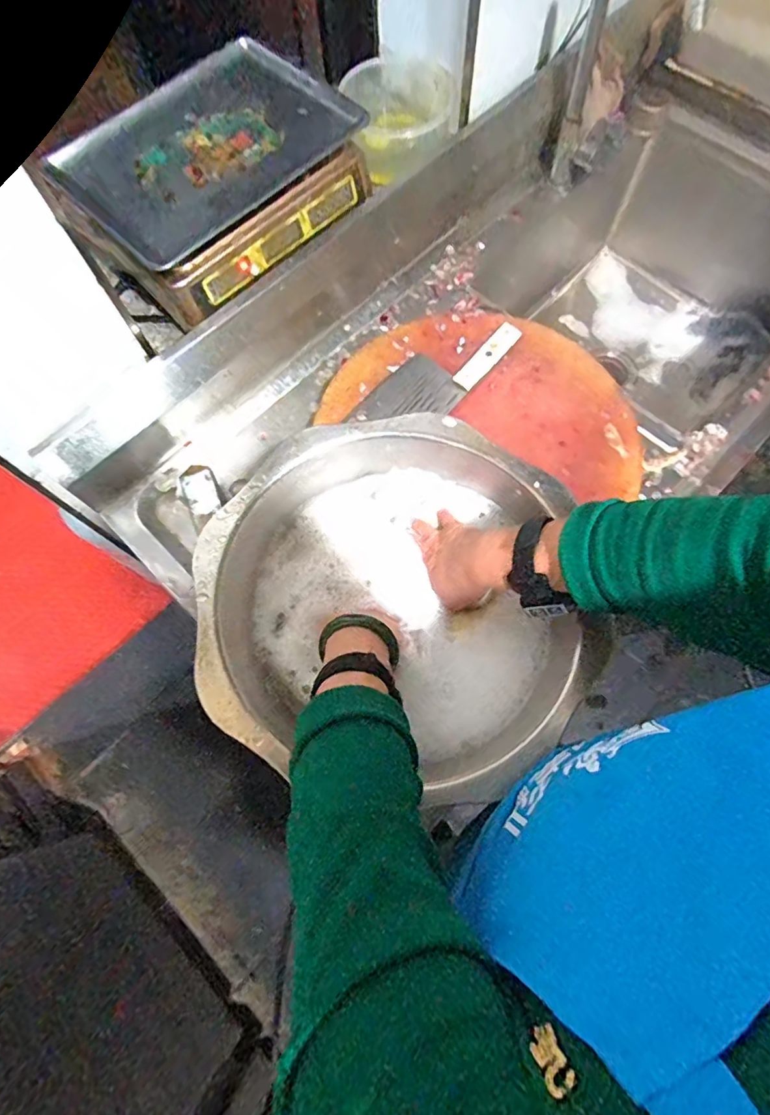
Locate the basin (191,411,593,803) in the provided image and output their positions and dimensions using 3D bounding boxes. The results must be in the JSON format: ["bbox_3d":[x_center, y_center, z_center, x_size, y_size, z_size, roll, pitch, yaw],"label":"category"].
[{"bbox_3d":[0.010,0.037,0.526,0.363,0.079,0.364,-1,71,2],"label":"basin"}]

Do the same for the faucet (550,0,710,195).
[{"bbox_3d":[0.307,-0.630,0.700,0.059,0.334,0.198,-8,71,-1],"label":"faucet"}]

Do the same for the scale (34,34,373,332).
[{"bbox_3d":[-0.229,-0.515,0.699,0.328,0.085,0.328,42,77,14],"label":"scale"}]

